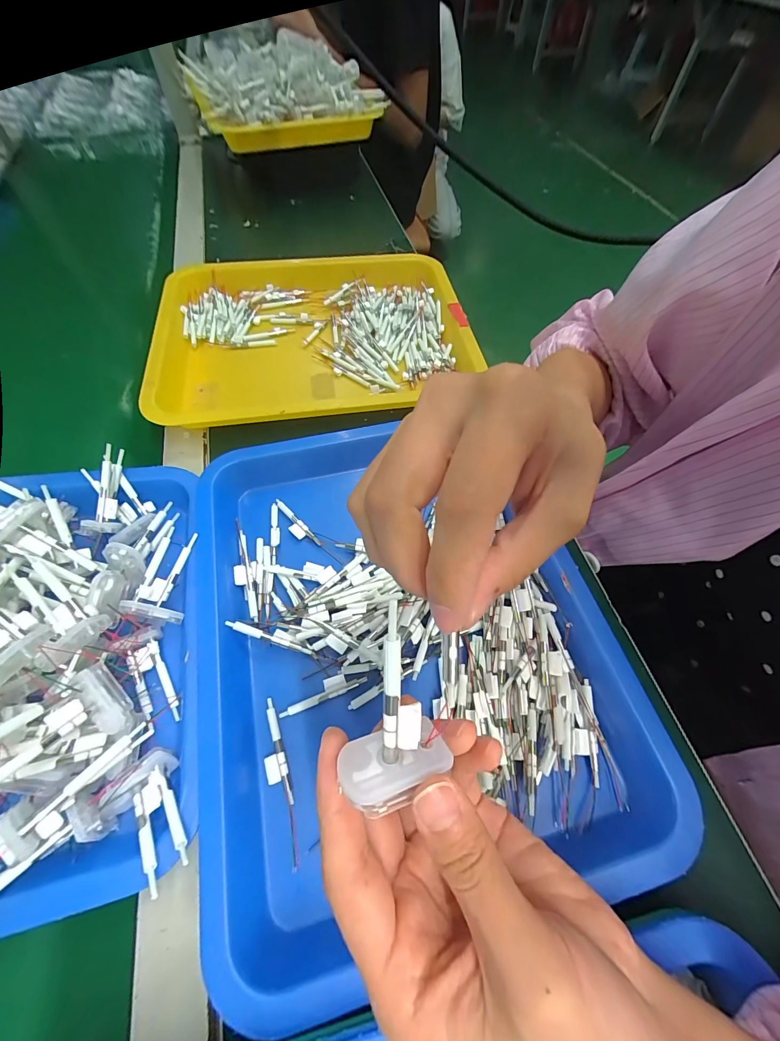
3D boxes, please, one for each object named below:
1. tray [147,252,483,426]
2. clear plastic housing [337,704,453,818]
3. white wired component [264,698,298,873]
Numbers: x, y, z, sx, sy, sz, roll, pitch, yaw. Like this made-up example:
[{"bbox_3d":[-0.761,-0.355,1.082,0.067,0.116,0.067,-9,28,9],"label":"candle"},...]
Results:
[{"bbox_3d":[-0.079,-0.210,0.419,0.333,0.045,0.265,-8,61,-5],"label":"tray"},{"bbox_3d":[0.002,0.085,0.125,0.034,0.012,0.024,-5,24,-14],"label":"clear plastic housing"},{"bbox_3d":[-0.067,0.155,0.223,0.012,0.004,0.087,-19,62,-11],"label":"white wired component"}]

